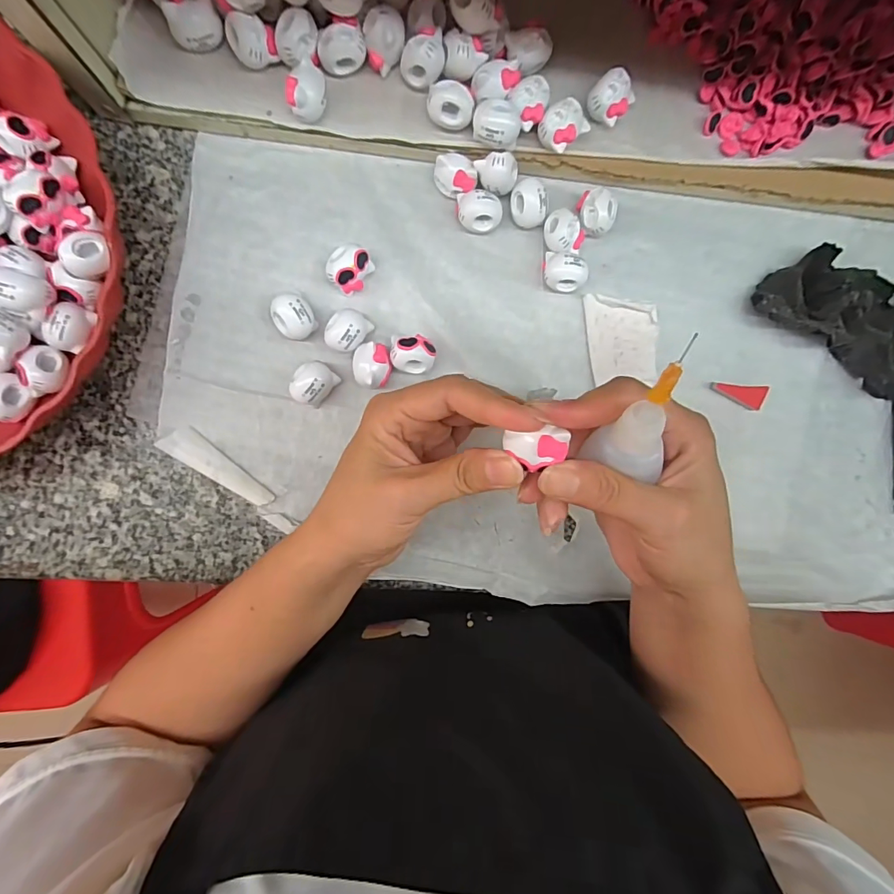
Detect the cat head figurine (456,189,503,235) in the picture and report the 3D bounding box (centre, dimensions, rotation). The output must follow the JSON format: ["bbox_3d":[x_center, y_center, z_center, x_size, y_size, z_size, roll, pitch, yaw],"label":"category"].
[{"bbox_3d":[0.019,-0.136,0.267,0.026,0.017,0.021,-1,96,-5],"label":"cat head figurine"}]

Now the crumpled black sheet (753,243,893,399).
[{"bbox_3d":[0.247,-0.084,0.284,0.104,0.020,0.059,29,93,-7],"label":"crumpled black sheet"}]

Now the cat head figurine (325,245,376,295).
[{"bbox_3d":[-0.056,-0.102,0.262,0.022,0.019,0.024,0,96,-5],"label":"cat head figurine"}]

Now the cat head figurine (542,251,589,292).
[{"bbox_3d":[0.072,-0.105,0.272,0.029,0.019,0.023,-5,96,-4],"label":"cat head figurine"}]

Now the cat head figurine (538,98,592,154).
[{"bbox_3d":[0.063,-0.177,0.255,0.025,0.017,0.022,-41,97,0],"label":"cat head figurine"}]

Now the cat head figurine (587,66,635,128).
[{"bbox_3d":[0.092,-0.195,0.256,0.021,0.014,0.024,43,91,-7],"label":"cat head figurine"}]

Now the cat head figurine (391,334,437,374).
[{"bbox_3d":[-0.020,-0.053,0.264,0.025,0.019,0.020,3,95,-5],"label":"cat head figurine"}]

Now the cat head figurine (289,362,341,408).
[{"bbox_3d":[-0.077,-0.037,0.262,0.021,0.020,0.024,43,91,-7],"label":"cat head figurine"}]

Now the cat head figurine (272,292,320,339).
[{"bbox_3d":[-0.087,-0.074,0.261,0.022,0.020,0.024,0,96,-5],"label":"cat head figurine"}]

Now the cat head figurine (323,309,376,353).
[{"bbox_3d":[-0.057,-0.066,0.263,0.020,0.021,0.025,40,91,-7],"label":"cat head figurine"}]

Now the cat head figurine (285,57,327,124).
[{"bbox_3d":[-0.074,-0.188,0.243,0.020,0.020,0.022,0,96,-5],"label":"cat head figurine"}]

